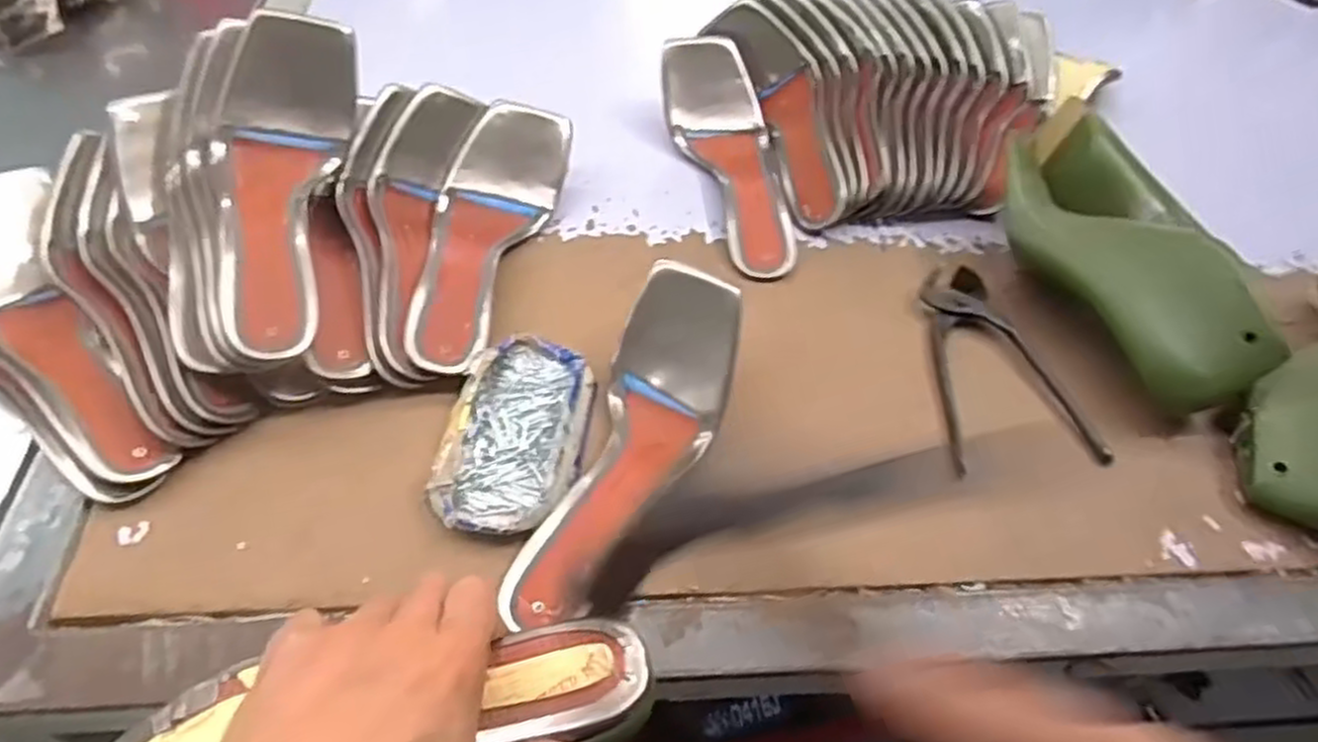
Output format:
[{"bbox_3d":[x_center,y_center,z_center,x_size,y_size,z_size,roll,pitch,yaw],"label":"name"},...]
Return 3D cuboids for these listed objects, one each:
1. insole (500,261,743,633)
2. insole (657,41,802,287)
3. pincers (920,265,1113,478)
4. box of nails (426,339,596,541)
[{"bbox_3d":[-0.013,0.041,0.446,0.074,0.067,0.214,19,53,10],"label":"insole"},{"bbox_3d":[0.054,-0.173,0.613,0.080,0.056,0.226,-3,52,-7],"label":"insole"},{"bbox_3d":[0.214,-0.004,0.521,0.093,0.012,0.165,-10,54,-13],"label":"pincers"},{"bbox_3d":[-0.084,0.033,0.461,0.078,0.025,0.138,6,52,0],"label":"box of nails"}]

